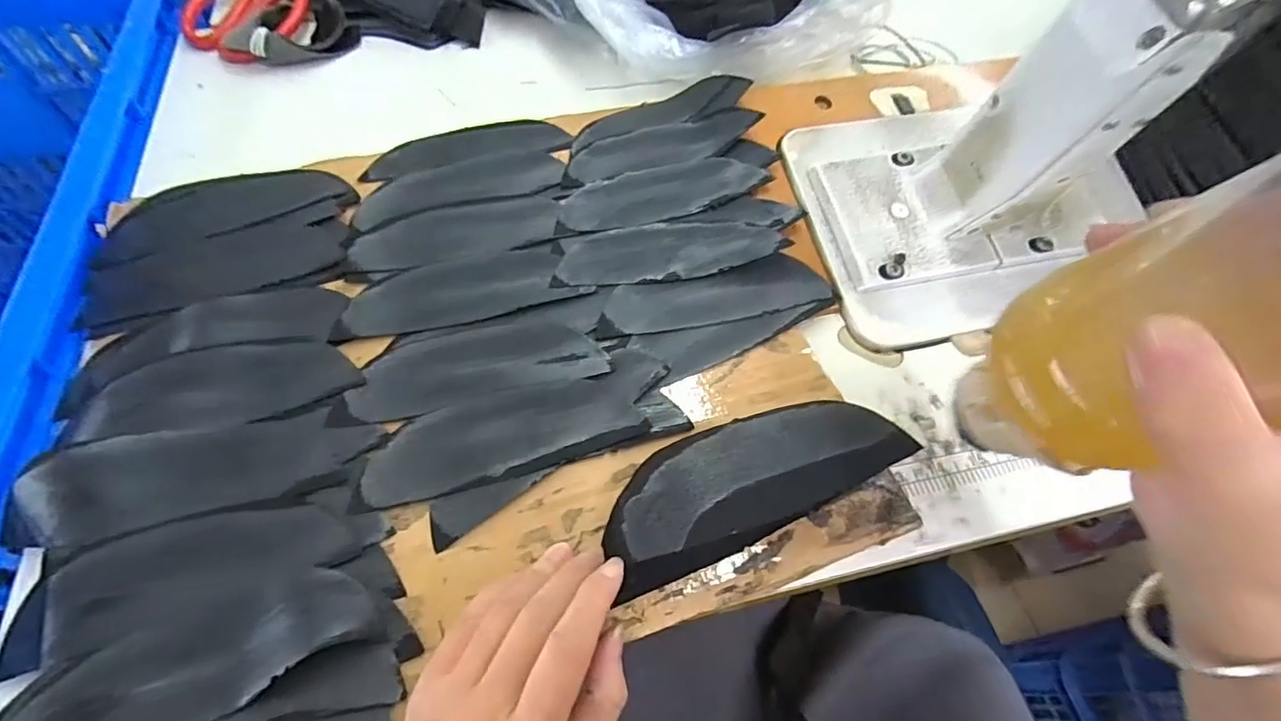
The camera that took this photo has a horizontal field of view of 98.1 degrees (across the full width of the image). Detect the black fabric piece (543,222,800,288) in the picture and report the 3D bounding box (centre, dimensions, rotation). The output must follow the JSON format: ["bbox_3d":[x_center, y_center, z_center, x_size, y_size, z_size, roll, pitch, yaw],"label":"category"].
[{"bbox_3d":[0.018,-0.073,0.359,0.143,0.013,0.045,-7,60,-7],"label":"black fabric piece"}]

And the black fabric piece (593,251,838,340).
[{"bbox_3d":[0.045,-0.041,0.347,0.146,0.008,0.036,-11,61,-9],"label":"black fabric piece"}]

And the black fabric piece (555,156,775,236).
[{"bbox_3d":[0.013,-0.118,0.382,0.144,0.015,0.044,-12,61,-9],"label":"black fabric piece"}]

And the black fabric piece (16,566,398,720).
[{"bbox_3d":[-0.181,0.125,0.233,0.131,0.015,0.046,-23,63,-15],"label":"black fabric piece"}]

